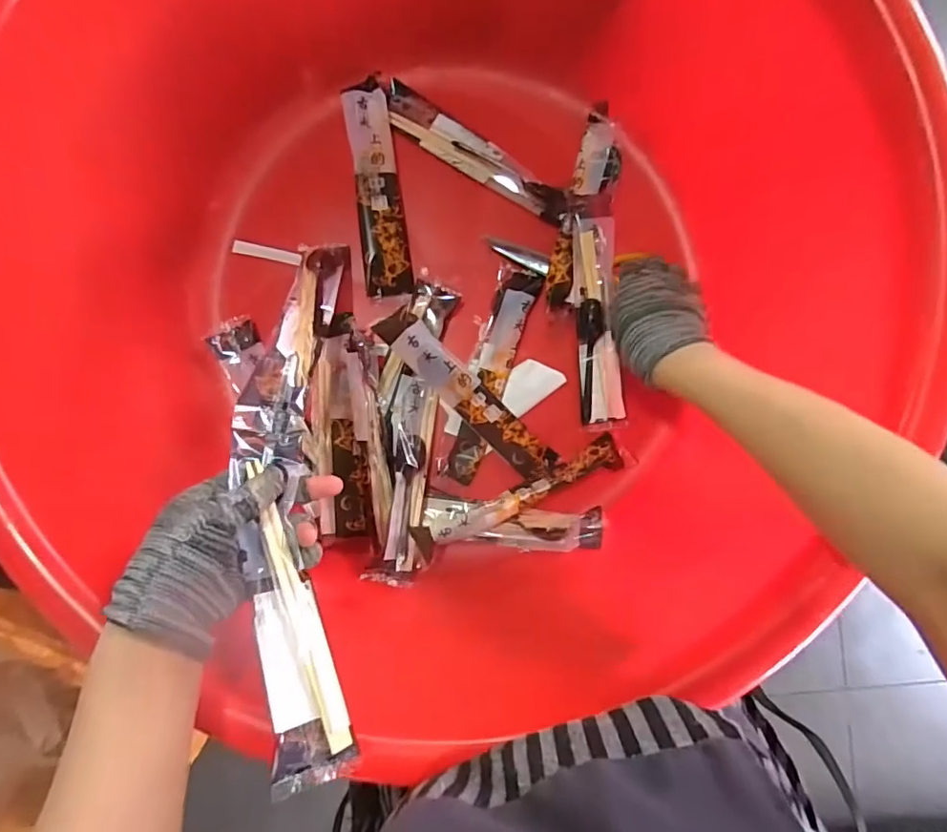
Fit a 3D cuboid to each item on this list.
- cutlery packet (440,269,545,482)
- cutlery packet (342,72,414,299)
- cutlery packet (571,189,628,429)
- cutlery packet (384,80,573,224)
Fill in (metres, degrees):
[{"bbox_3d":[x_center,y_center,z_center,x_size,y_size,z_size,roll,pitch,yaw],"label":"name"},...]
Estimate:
[{"bbox_3d":[0.018,-0.041,0.546,0.042,0.015,0.222,17,90,-3],"label":"cutlery packet"},{"bbox_3d":[-0.097,-0.229,0.545,0.045,0.013,0.215,-7,91,-2],"label":"cutlery packet"},{"bbox_3d":[0.126,-0.102,0.546,0.045,0.012,0.228,-5,99,3],"label":"cutlery packet"},{"bbox_3d":[0.000,-0.268,0.547,0.221,0.020,0.044,36,89,-3],"label":"cutlery packet"}]

